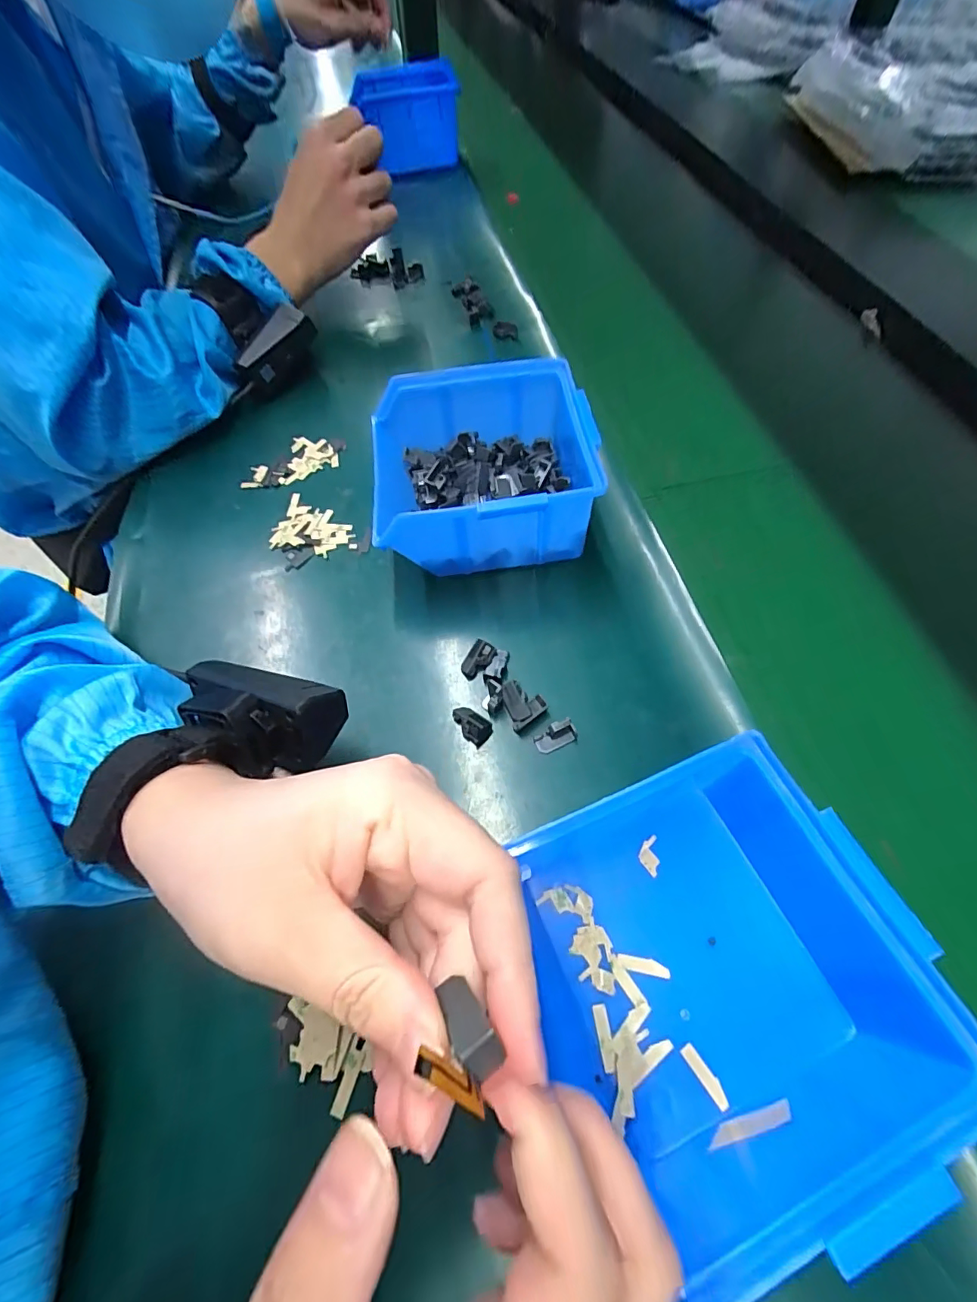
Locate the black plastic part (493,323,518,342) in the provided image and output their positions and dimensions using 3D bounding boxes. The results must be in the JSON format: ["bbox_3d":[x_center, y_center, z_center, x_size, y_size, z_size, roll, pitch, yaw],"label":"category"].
[{"bbox_3d":[0.016,-0.294,0.451,0.023,0.018,0.008,-7,60,-3],"label":"black plastic part"}]

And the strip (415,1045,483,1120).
[{"bbox_3d":[-0.007,0.091,0.103,0.004,0.020,0.006,-35,20,17],"label":"strip"}]

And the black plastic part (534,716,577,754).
[{"bbox_3d":[0.035,0.045,0.257,0.020,0.014,0.011,-18,61,-9],"label":"black plastic part"}]

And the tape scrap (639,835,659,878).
[{"bbox_3d":[0.075,0.095,0.226,0.009,0.004,0.017,1,60,2],"label":"tape scrap"}]

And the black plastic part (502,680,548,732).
[{"bbox_3d":[0.018,0.028,0.267,0.020,0.011,0.023,-25,63,-13],"label":"black plastic part"}]

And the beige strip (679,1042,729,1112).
[{"bbox_3d":[0.084,0.163,0.187,0.006,0.004,0.021,-31,64,-16],"label":"beige strip"}]

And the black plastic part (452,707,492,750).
[{"bbox_3d":[-0.010,0.040,0.263,0.023,0.009,0.014,37,67,20],"label":"black plastic part"}]

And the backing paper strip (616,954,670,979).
[{"bbox_3d":[0.066,0.134,0.207,0.022,0.004,0.005,11,63,5],"label":"backing paper strip"}]

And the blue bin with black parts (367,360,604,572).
[{"bbox_3d":[-0.004,-0.111,0.315,0.135,0.070,0.126,-9,60,-4],"label":"blue bin with black parts"}]

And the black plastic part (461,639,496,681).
[{"bbox_3d":[-0.006,0.005,0.281,0.013,0.011,0.022,35,66,19],"label":"black plastic part"}]

